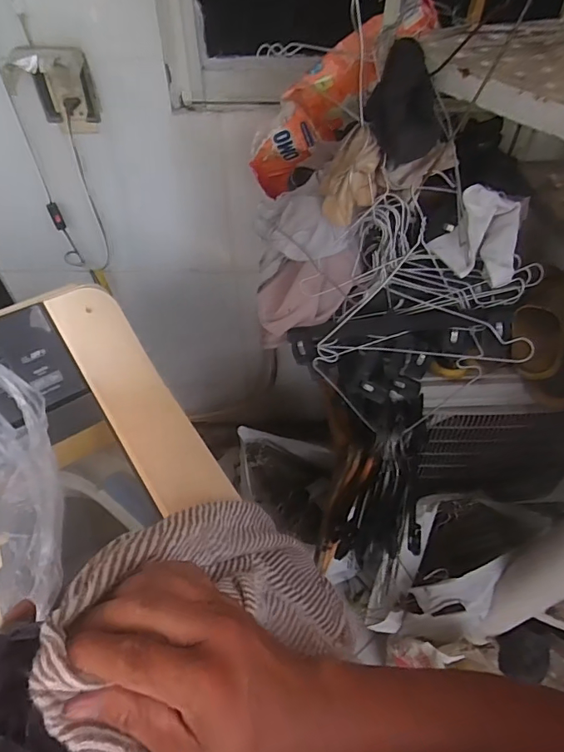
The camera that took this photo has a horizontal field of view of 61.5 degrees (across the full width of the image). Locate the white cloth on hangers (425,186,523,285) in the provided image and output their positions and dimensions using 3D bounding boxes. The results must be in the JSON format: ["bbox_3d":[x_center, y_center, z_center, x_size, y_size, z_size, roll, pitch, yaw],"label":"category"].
[{"bbox_3d":[0.246,-0.176,0.592,0.104,0.063,0.104,21,54,16],"label":"white cloth on hangers"}]

